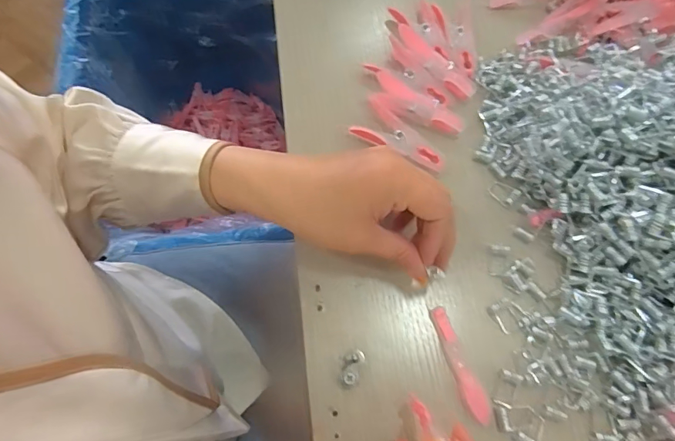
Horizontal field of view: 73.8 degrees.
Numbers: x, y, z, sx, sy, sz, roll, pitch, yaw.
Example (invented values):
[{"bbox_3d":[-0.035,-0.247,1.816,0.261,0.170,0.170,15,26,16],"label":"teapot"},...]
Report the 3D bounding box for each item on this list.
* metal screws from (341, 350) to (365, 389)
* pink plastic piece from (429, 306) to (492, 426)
[{"bbox_3d":[0.009,0.098,0.297,0.014,0.015,0.025,17,71,5],"label":"metal screws"},{"bbox_3d":[0.083,0.096,0.302,0.015,0.010,0.077,-19,72,-8],"label":"pink plastic piece"}]

